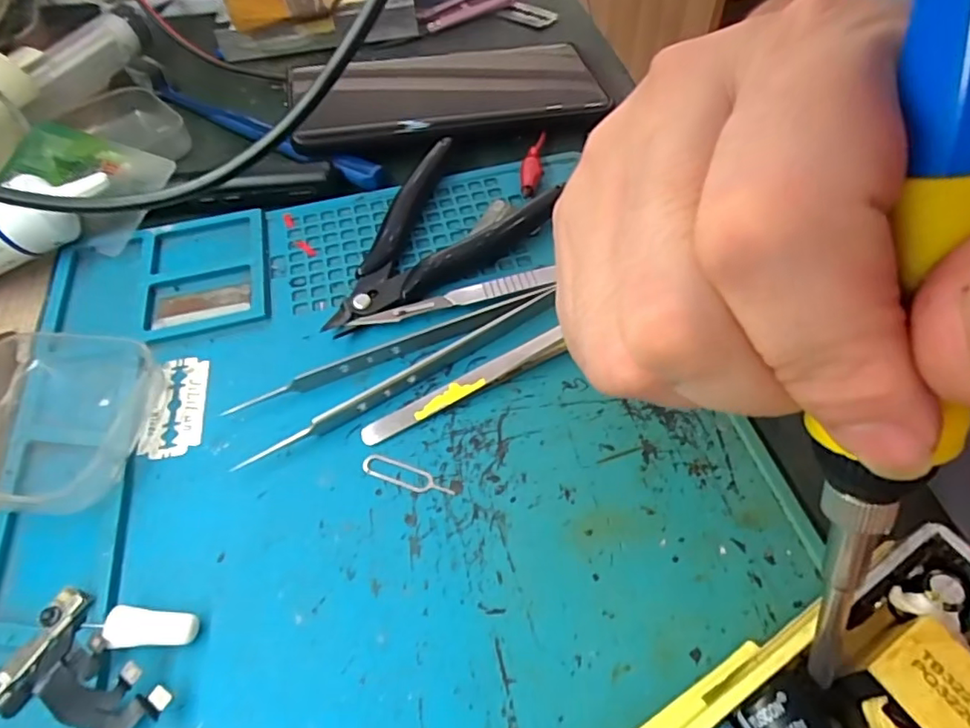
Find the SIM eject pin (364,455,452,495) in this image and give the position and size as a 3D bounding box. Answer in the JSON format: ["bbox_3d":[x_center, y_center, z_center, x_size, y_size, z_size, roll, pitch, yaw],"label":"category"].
[{"bbox_3d":[-0.026,0.036,0.189,0.033,0.004,0.008,15,57,13],"label":"SIM eject pin"}]

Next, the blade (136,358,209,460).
[{"bbox_3d":[-0.113,0.014,0.209,0.021,0.004,0.042,-7,54,-2],"label":"blade"}]

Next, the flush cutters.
[{"bbox_3d":[-0.025,-0.052,0.243,0.070,0.015,0.106,30,61,22],"label":"flush cutters"}]

